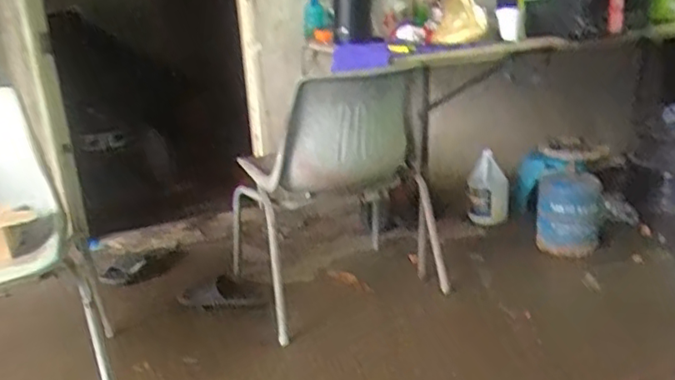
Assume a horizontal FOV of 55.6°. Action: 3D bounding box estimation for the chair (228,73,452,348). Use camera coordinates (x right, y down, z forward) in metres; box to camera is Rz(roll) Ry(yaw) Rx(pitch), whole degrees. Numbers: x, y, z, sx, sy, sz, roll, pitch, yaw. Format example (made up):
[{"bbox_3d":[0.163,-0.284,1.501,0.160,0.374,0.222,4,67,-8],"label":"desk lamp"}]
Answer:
[{"bbox_3d":[-0.015,-0.042,1.963,0.594,0.674,0.585,-10,18,-17],"label":"chair"}]

